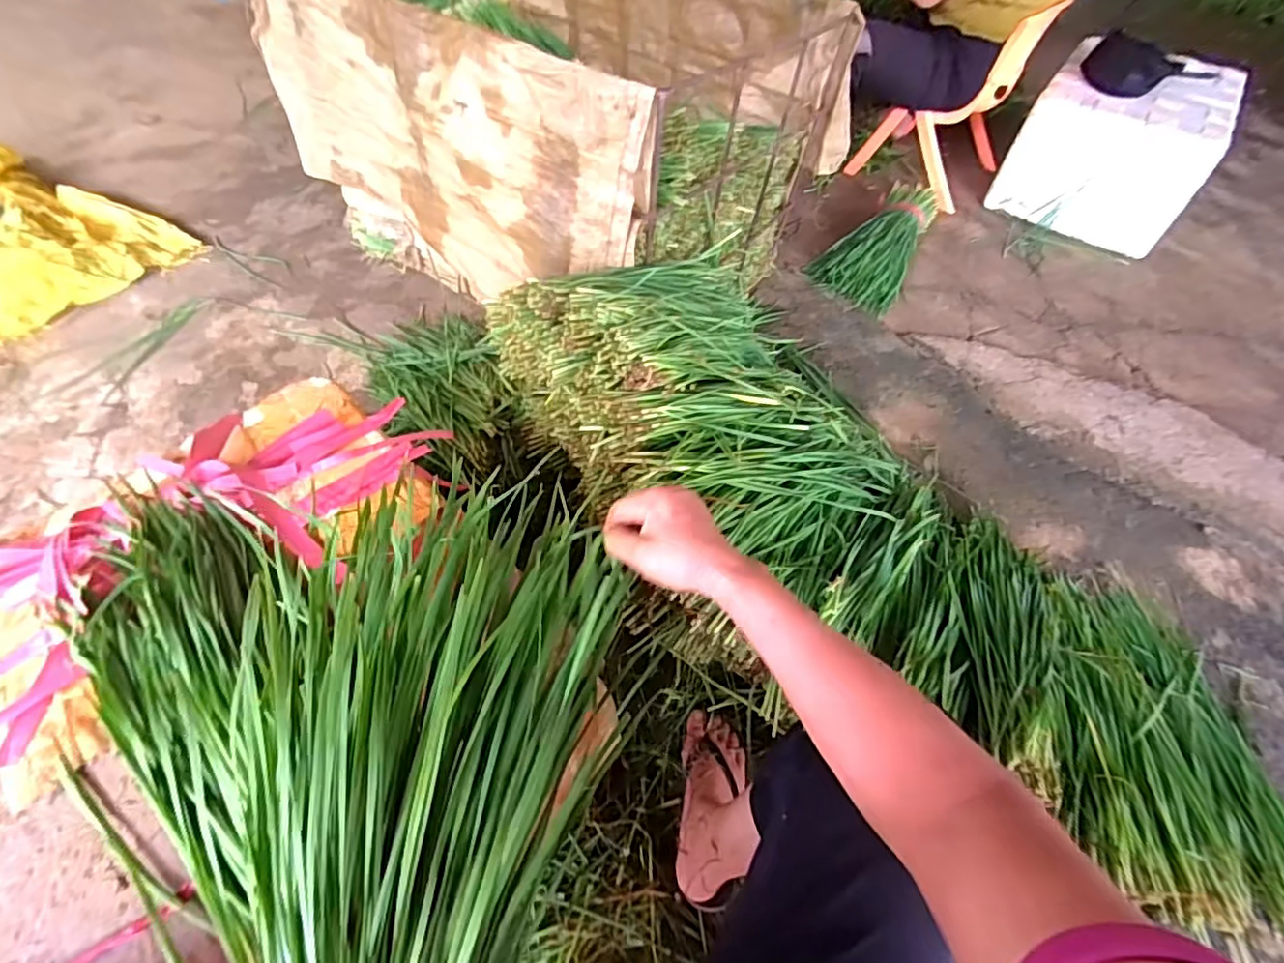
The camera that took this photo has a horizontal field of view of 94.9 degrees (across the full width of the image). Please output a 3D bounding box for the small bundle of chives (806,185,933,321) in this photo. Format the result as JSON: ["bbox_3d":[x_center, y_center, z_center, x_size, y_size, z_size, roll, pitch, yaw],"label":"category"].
[{"bbox_3d":[0.604,-0.599,1.482,0.215,0.070,0.417,36,77,17],"label":"small bundle of chives"}]

